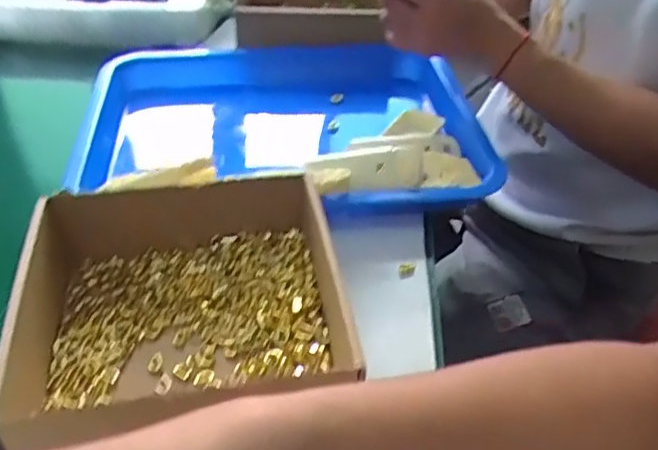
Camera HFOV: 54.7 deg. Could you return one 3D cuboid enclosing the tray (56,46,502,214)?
[{"bbox_3d":[-0.052,-0.083,0.692,0.392,0.128,0.314,-1,40,0],"label":"tray"}]

